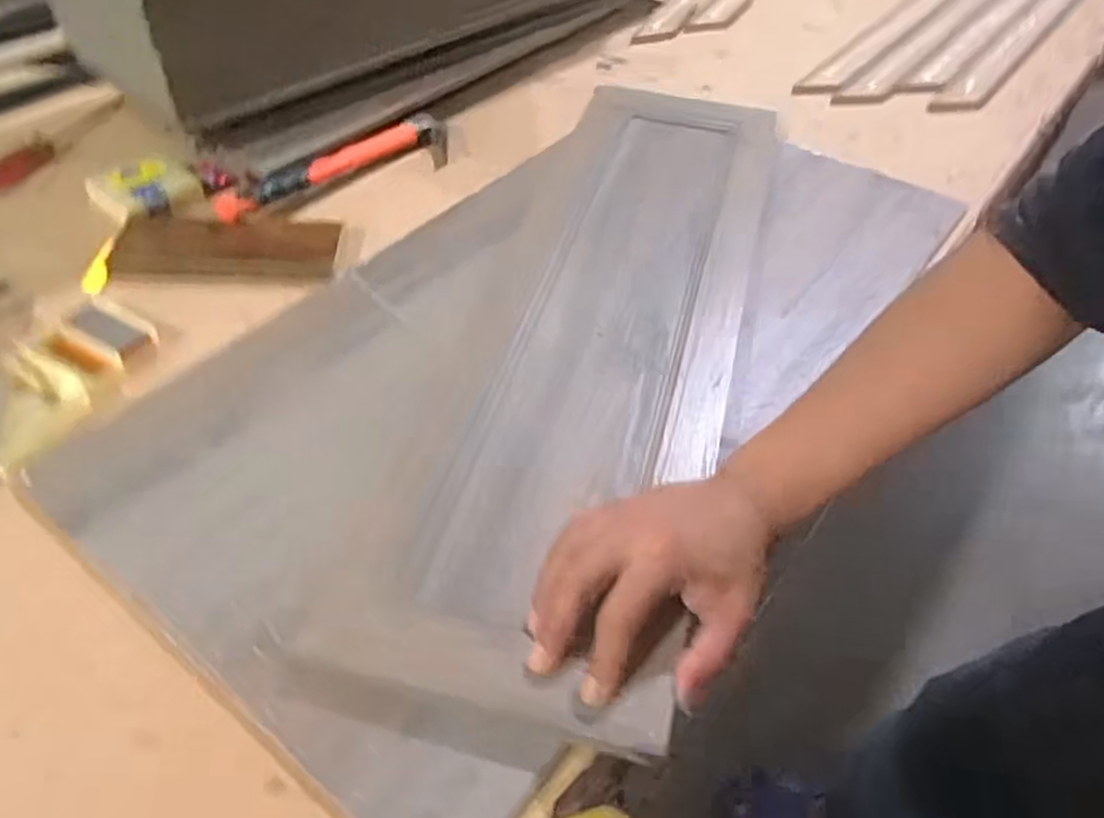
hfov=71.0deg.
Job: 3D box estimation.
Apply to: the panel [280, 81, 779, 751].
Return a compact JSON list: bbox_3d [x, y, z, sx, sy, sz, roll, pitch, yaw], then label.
[{"bbox_3d":[0.045,-0.085,0.603,0.213,0.034,0.658,16,49,9],"label":"panel"}]

